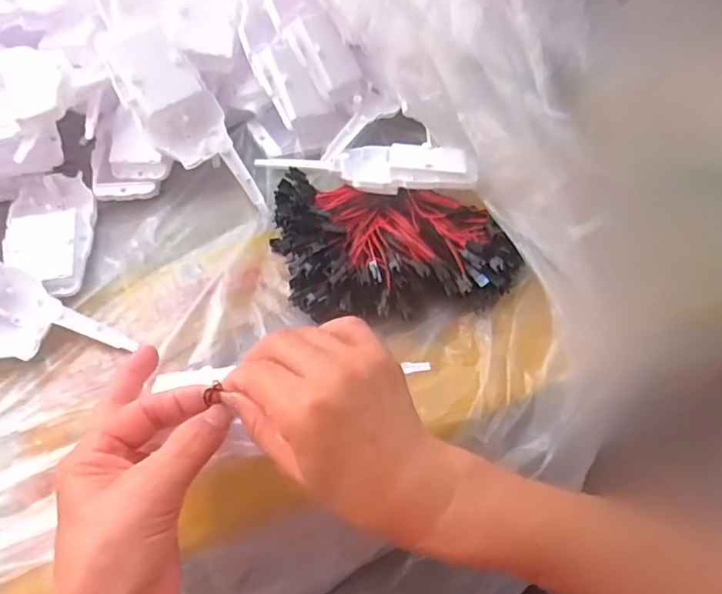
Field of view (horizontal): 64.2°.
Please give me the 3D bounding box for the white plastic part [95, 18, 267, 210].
[{"bbox_3d":[-0.131,-0.135,0.440,0.060,0.026,0.155,-48,113,-23],"label":"white plastic part"}]

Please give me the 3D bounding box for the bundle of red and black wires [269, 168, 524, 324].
[{"bbox_3d":[0.022,-0.037,0.419,0.171,0.038,0.106,1,61,-1],"label":"bundle of red and black wires"}]

